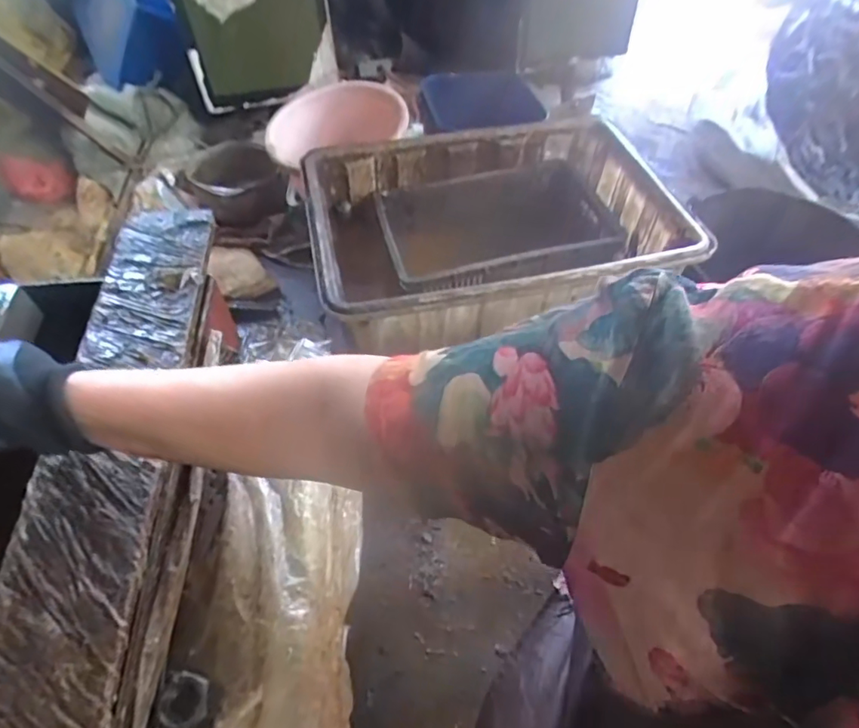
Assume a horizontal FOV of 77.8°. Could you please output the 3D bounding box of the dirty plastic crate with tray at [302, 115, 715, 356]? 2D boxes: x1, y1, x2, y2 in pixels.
[{"bbox_3d":[0.134,-0.219,1.085,0.699,0.286,0.439,-9,53,-8],"label":"dirty plastic crate with tray"}]

